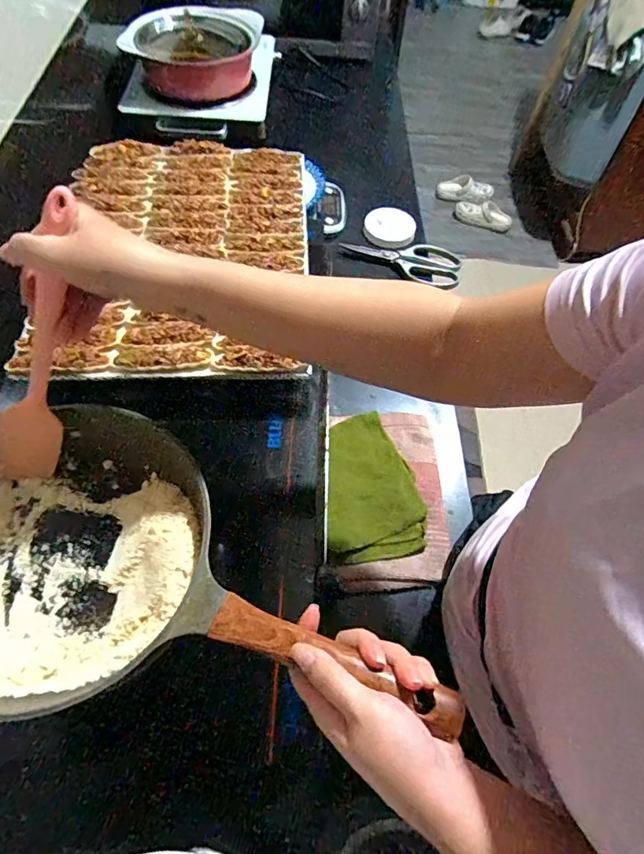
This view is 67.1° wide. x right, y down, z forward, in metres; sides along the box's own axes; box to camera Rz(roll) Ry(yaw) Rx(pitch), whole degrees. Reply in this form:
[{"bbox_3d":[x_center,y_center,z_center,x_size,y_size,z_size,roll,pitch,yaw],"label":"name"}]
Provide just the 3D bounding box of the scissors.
[{"bbox_3d":[0.136,-0.288,0.821,0.196,0.020,0.083,15,57,6],"label":"scissors"}]

